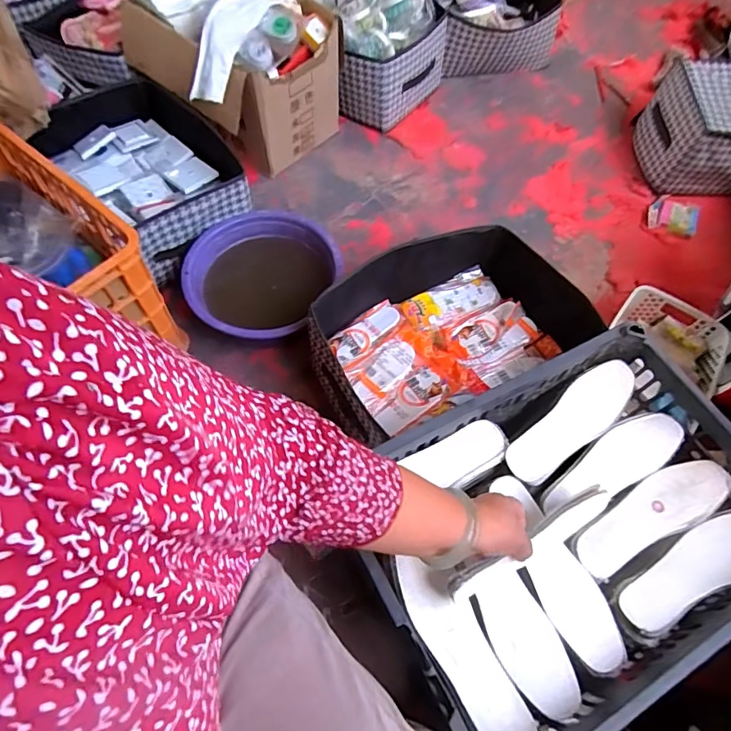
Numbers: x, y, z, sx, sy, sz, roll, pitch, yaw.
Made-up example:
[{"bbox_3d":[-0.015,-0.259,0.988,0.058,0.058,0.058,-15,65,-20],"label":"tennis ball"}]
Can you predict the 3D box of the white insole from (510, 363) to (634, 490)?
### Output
[{"bbox_3d":[0.285,0.077,0.664,0.233,0.014,0.071,-37,78,-19],"label":"white insole"}]

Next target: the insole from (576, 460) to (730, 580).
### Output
[{"bbox_3d":[0.362,0.185,0.614,0.228,0.019,0.069,-22,64,-15],"label":"insole"}]

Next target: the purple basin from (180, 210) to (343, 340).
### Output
[{"bbox_3d":[-0.208,-0.158,0.946,0.260,0.109,0.277,1,61,-2],"label":"purple basin"}]

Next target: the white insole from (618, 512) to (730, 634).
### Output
[{"bbox_3d":[0.398,0.240,0.582,0.222,0.018,0.063,-22,64,-14],"label":"white insole"}]

